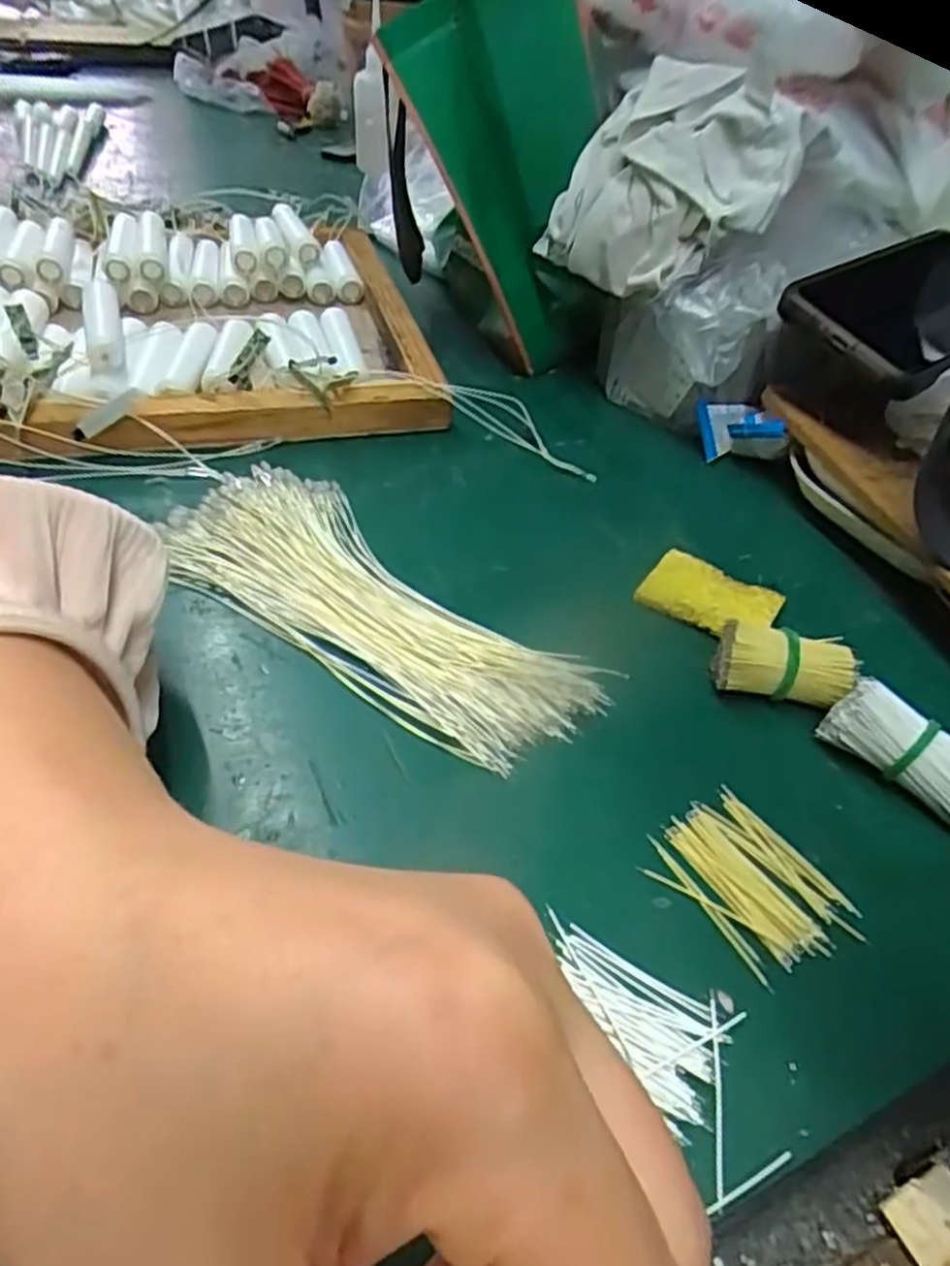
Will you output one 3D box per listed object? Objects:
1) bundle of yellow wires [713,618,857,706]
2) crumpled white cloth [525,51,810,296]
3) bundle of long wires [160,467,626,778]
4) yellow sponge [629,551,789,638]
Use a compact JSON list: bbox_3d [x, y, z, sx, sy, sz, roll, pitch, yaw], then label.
[{"bbox_3d":[0.113,0.014,0.281,0.049,0.025,0.019,10,43,4],"label":"bundle of yellow wires"},{"bbox_3d":[0.097,-0.231,0.389,0.120,0.088,0.082,18,44,13],"label":"crumpled white cloth"},{"bbox_3d":[-0.043,-0.014,0.301,0.190,0.012,0.077,34,49,26],"label":"bundle of long wires"},{"bbox_3d":[0.100,-0.015,0.323,0.053,0.007,0.037,27,47,21],"label":"yellow sponge"}]

